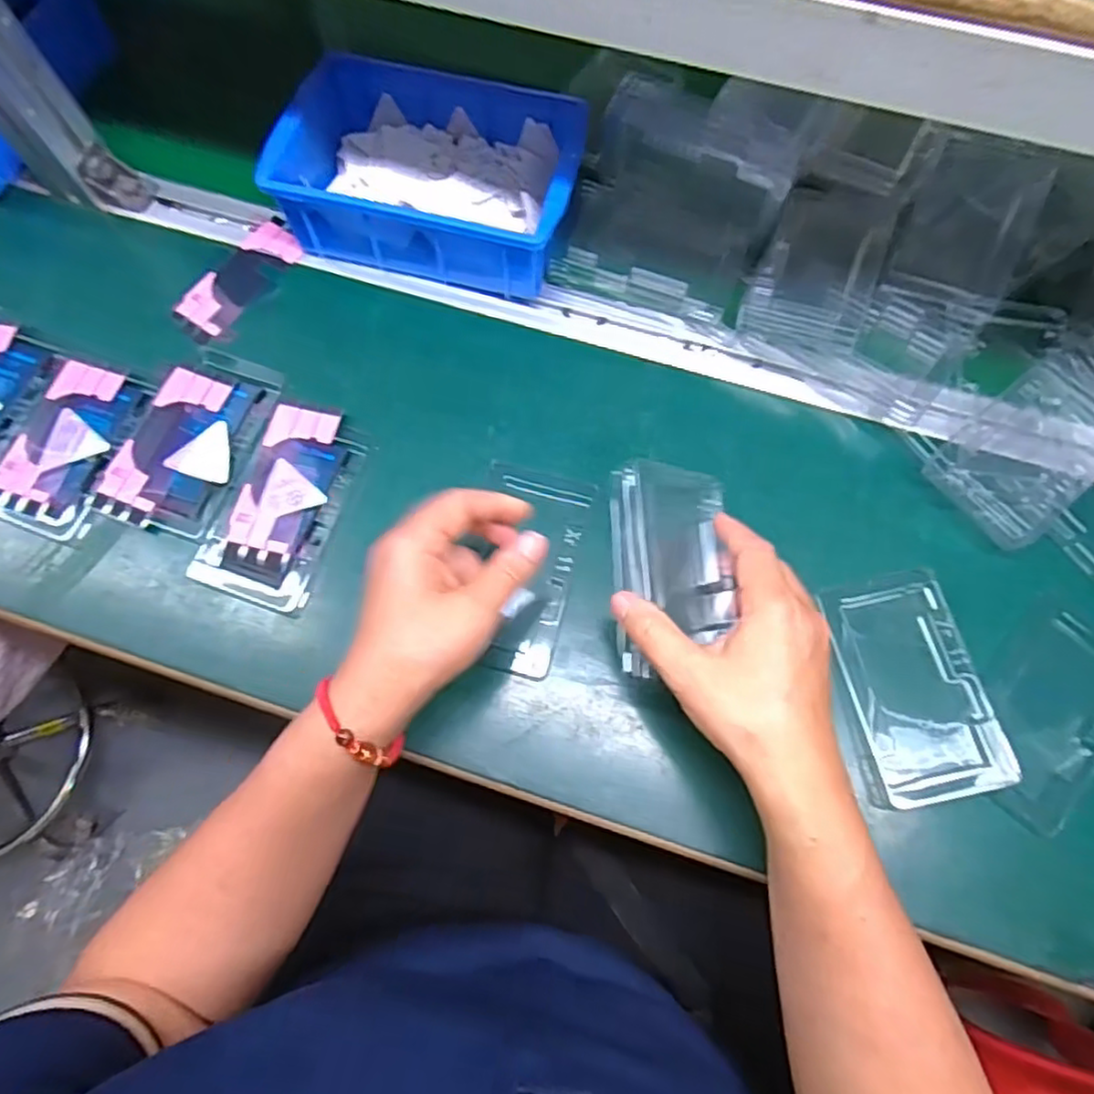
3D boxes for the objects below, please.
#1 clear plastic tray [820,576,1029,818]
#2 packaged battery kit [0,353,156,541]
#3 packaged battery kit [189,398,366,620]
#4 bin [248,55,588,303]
[{"bbox_3d":[0.213,0.078,0.390,0.084,0.011,0.127,-12,72,-3],"label":"clear plastic tray"},{"bbox_3d":[-0.316,-0.067,0.442,0.075,0.008,0.115,15,70,6],"label":"packaged battery kit"},{"bbox_3d":[-0.167,-0.029,0.430,0.072,0.011,0.130,17,73,6],"label":"packaged battery kit"},{"bbox_3d":[-0.080,-0.268,0.487,0.203,0.068,0.141,16,73,6],"label":"bin"}]

